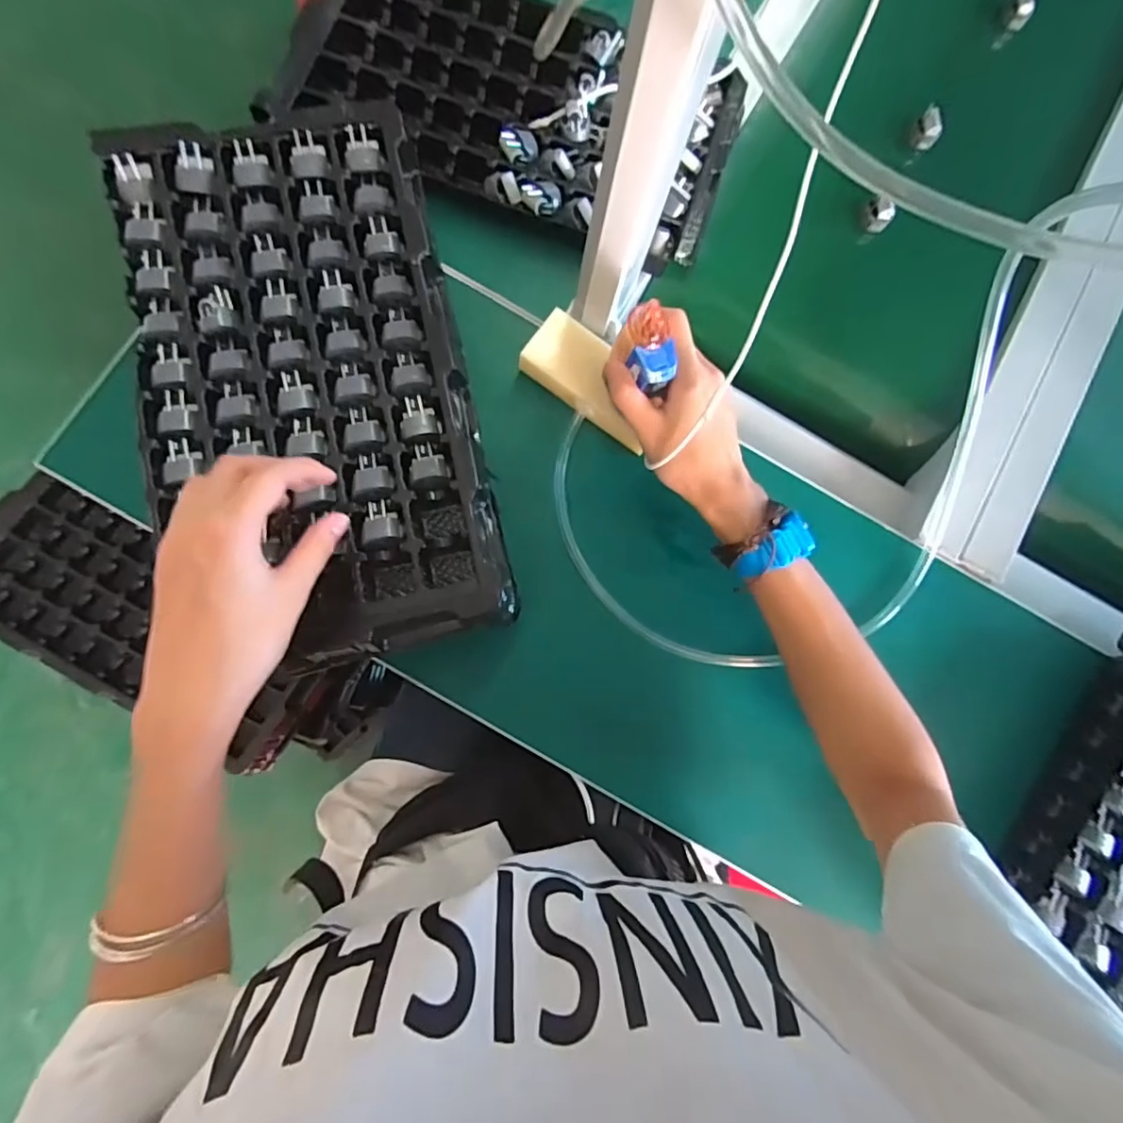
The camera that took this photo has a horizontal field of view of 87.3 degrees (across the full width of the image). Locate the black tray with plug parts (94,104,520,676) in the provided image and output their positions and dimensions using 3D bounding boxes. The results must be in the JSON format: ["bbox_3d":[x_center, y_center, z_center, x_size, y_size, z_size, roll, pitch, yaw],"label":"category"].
[{"bbox_3d":[-0.165,-0.116,0.387,0.197,0.036,0.353,-13,83,-6],"label":"black tray with plug parts"}]

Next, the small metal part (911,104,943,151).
[{"bbox_3d":[0.334,-0.393,0.536,0.025,0.021,0.022,37,81,2],"label":"small metal part"}]

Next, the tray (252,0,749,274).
[{"bbox_3d":[-0.035,-0.379,0.486,0.353,0.032,0.194,20,81,-1],"label":"tray"}]

